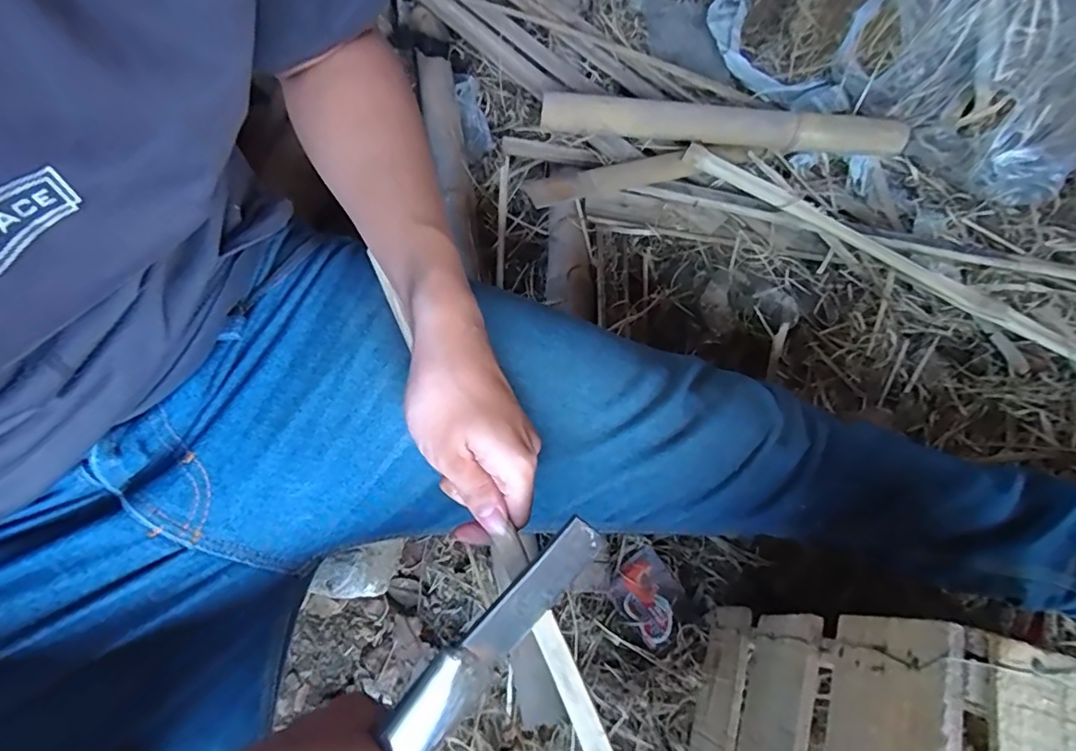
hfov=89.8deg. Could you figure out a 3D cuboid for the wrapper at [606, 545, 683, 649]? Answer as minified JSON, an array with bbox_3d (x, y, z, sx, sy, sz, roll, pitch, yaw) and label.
[{"bbox_3d":[0.109,0.215,0.531,0.065,0.014,0.071,-36,73,-16],"label":"wrapper"}]

